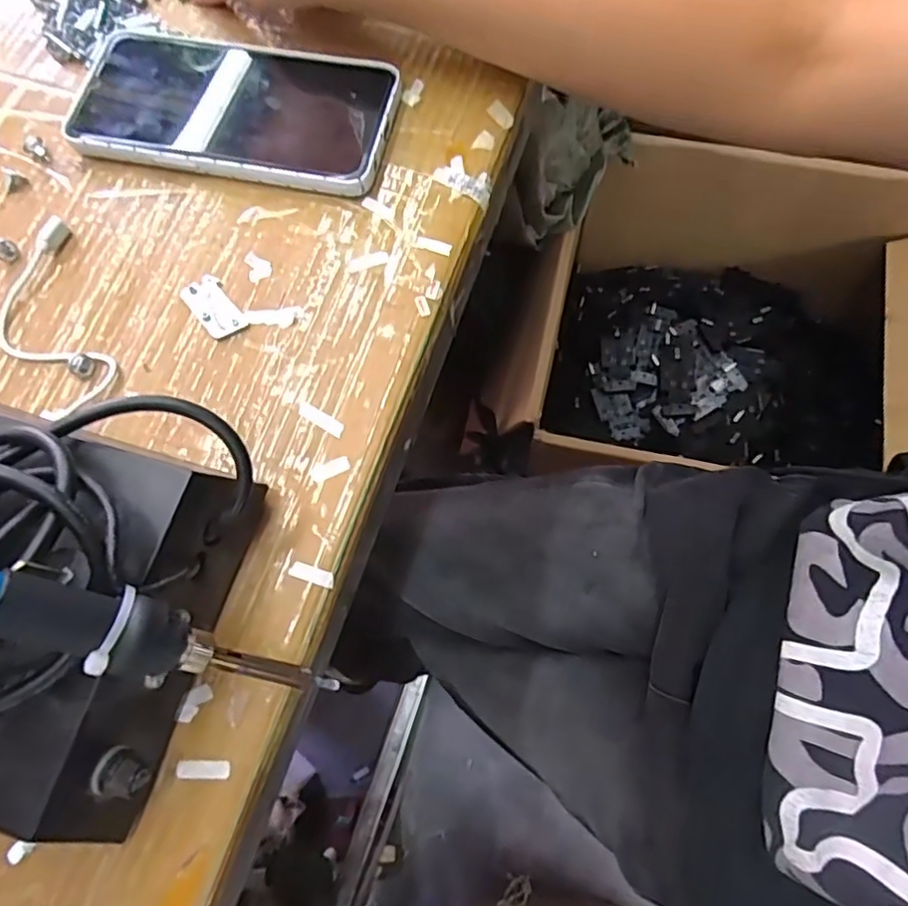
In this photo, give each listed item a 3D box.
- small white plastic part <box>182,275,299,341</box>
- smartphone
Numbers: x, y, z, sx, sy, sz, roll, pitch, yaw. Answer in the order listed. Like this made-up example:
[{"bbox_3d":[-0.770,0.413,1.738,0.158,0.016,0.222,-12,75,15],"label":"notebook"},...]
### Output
[{"bbox_3d":[-0.104,-0.066,0.290,0.056,0.004,0.027,21,75,9],"label":"small white plastic part"},{"bbox_3d":[-0.116,-0.181,0.322,0.166,0.014,0.080,12,73,6],"label":"smartphone"}]

